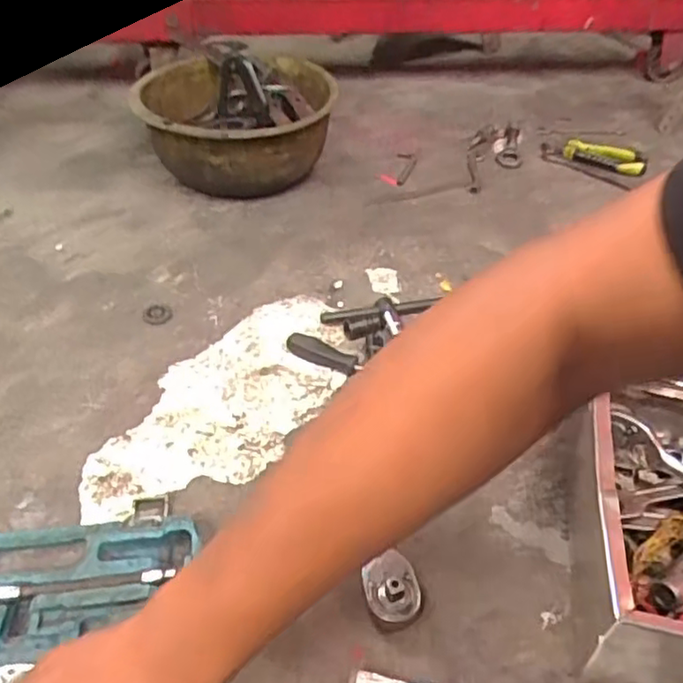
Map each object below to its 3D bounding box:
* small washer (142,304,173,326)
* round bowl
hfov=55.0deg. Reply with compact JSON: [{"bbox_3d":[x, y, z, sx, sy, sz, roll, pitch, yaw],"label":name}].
[{"bbox_3d":[-0.223,-0.032,0.794,0.035,0.005,0.033,0,42,0],"label":"small washer"},{"bbox_3d":[-0.166,-0.353,1.041,0.279,0.161,0.317,-9,43,-10],"label":"round bowl"}]

